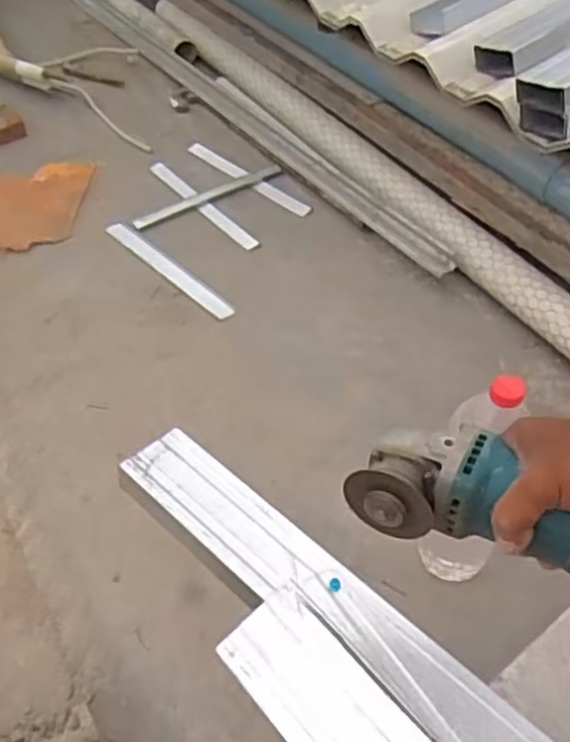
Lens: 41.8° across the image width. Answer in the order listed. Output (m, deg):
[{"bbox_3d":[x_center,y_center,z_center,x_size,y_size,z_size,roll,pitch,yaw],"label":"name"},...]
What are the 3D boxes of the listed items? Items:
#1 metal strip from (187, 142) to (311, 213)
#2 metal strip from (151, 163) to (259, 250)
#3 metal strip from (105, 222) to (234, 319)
[{"bbox_3d":[-0.074,-0.387,1.491,0.033,0.012,0.336,-39,57,-23],"label":"metal strip"},{"bbox_3d":[-0.158,-0.320,1.431,0.032,0.012,0.325,-31,55,-26],"label":"metal strip"},{"bbox_3d":[-0.206,-0.182,1.306,0.034,0.009,0.325,-34,57,-28],"label":"metal strip"}]

